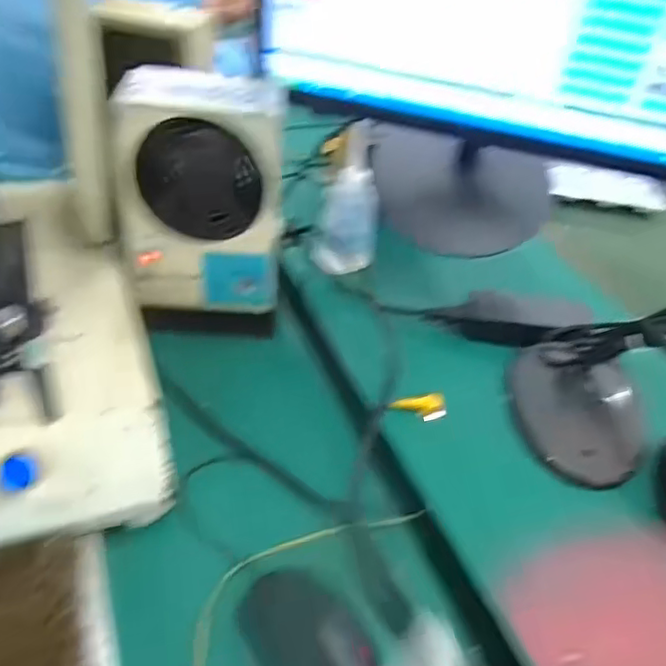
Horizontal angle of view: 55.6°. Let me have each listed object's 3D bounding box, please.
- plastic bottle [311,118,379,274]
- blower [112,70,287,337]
[{"bbox_3d":[0.018,-0.140,0.680,0.066,0.135,0.052,10,38,2],"label":"plastic bottle"},{"bbox_3d":[-0.126,-0.119,0.628,0.152,0.240,0.074,3,38,-6],"label":"blower"}]

